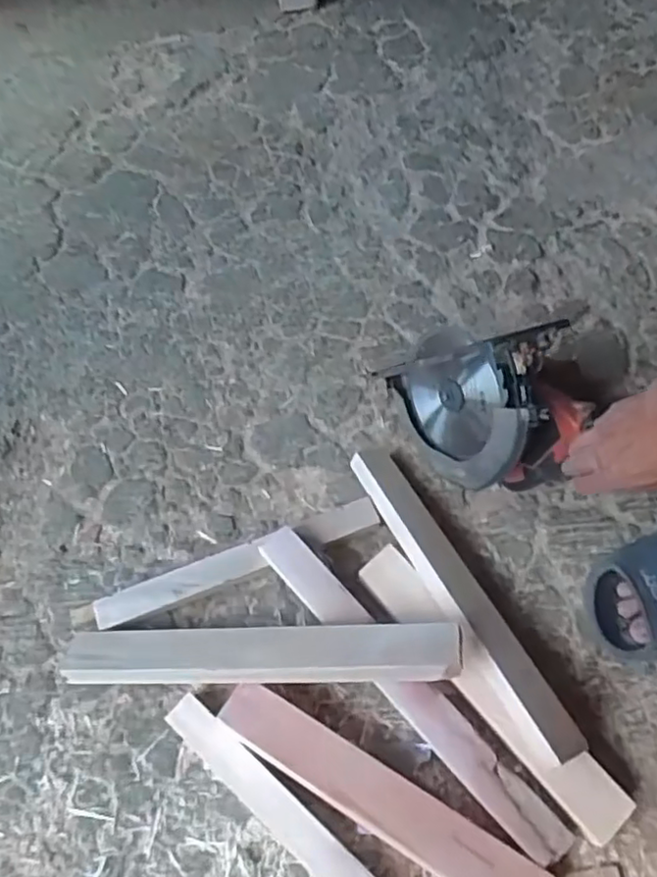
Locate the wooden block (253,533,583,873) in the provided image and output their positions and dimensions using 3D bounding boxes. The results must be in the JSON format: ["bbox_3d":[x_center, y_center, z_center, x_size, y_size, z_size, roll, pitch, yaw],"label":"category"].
[{"bbox_3d":[0.081,0.270,0.720,0.052,0.054,0.442,-40,68,-17],"label":"wooden block"}]

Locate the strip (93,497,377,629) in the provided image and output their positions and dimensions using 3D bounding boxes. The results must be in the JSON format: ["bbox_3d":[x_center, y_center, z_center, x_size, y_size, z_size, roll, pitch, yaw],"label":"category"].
[{"bbox_3d":[-0.107,0.153,0.804,0.356,0.032,0.040,-20,64,-9],"label":"strip"}]

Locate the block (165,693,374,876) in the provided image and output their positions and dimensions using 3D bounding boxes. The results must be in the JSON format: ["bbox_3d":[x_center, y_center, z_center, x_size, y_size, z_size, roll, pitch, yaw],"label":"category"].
[{"bbox_3d":[-0.041,0.397,0.674,0.332,0.028,0.041,37,69,19],"label":"block"}]

